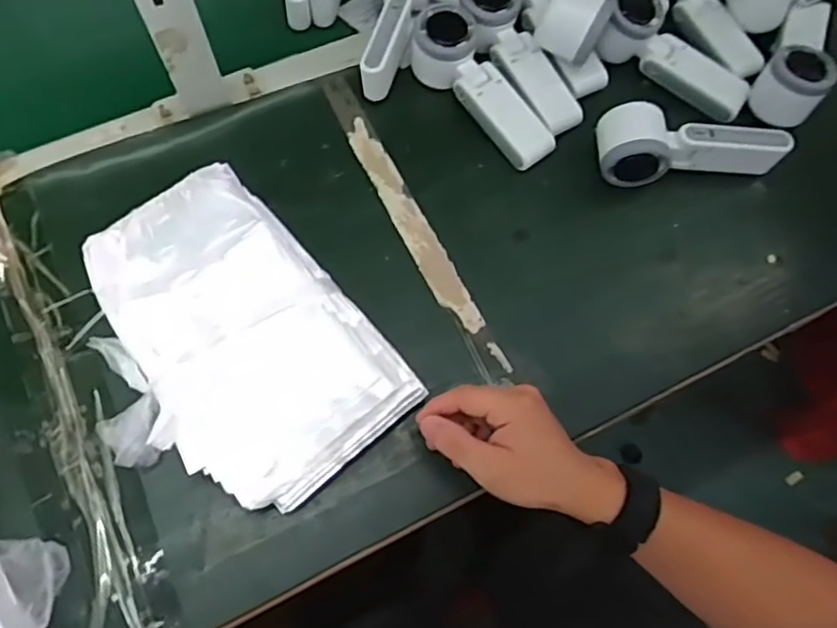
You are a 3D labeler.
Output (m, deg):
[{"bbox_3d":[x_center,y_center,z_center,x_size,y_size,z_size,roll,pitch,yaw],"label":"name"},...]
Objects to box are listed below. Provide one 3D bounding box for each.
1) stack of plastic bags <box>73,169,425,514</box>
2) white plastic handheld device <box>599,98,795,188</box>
[{"bbox_3d":[-0.136,0.012,0.488,0.155,0.054,0.258,-38,75,-16],"label":"stack of plastic bags"},{"bbox_3d":[0.239,-0.156,0.559,0.159,0.057,0.060,-8,69,-6],"label":"white plastic handheld device"}]

